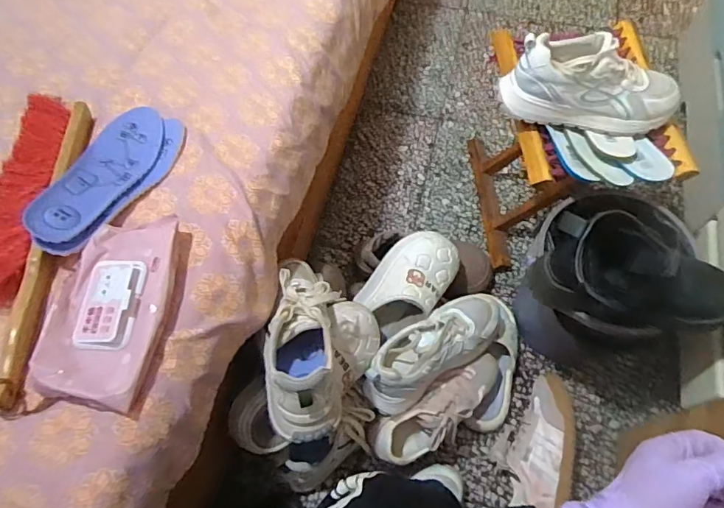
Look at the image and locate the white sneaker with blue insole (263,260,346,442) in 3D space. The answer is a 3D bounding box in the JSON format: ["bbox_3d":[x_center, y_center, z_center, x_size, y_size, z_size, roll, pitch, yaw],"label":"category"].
[{"bbox_3d":[-0.076,0.106,0.622,0.087,0.089,0.240,-2,63,2],"label":"white sneaker with blue insole"}]

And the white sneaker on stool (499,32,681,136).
[{"bbox_3d":[0.333,-0.253,0.704,0.251,0.101,0.101,4,63,5],"label":"white sneaker on stool"}]

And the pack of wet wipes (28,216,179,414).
[{"bbox_3d":[-0.270,0.051,0.506,0.124,0.033,0.195,0,63,2],"label":"pack of wet wipes"}]

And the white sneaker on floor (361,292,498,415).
[{"bbox_3d":[0.119,0.147,0.782,0.260,0.093,0.099,-35,67,-14],"label":"white sneaker on floor"}]

